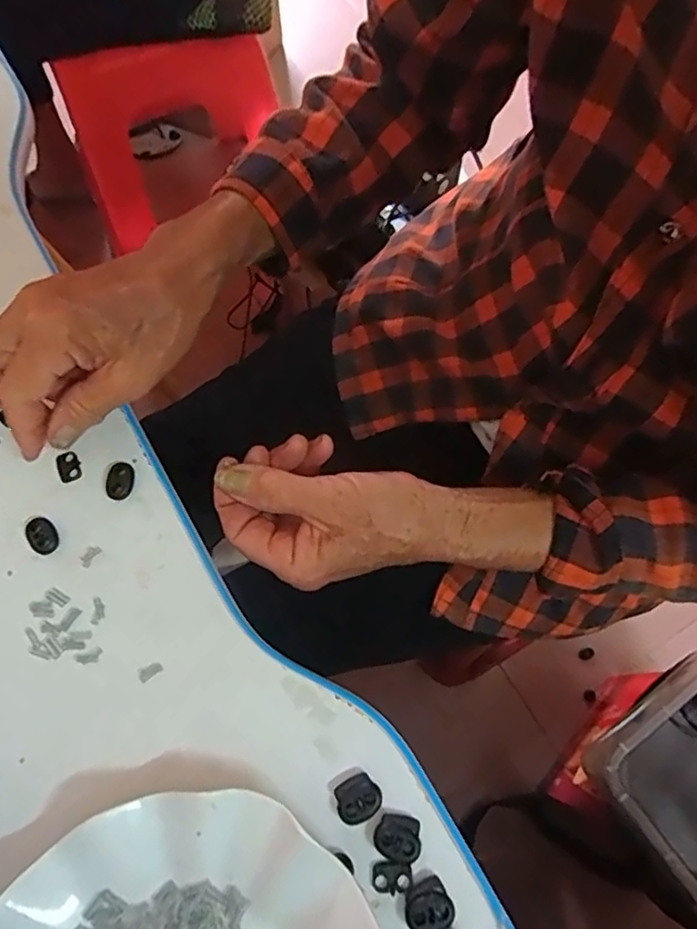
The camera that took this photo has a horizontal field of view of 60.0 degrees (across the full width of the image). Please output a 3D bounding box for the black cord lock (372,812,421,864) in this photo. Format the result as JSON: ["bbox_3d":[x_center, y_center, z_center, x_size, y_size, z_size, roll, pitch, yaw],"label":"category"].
[{"bbox_3d":[0.022,0.172,0.279,0.021,0.004,0.018,10,70,4],"label":"black cord lock"}]

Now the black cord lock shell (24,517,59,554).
[{"bbox_3d":[-0.169,0.039,0.333,0.016,0.004,0.022,-41,74,-14],"label":"black cord lock shell"}]

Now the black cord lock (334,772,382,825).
[{"bbox_3d":[0.004,0.158,0.284,0.021,0.004,0.019,-31,72,-10],"label":"black cord lock"}]

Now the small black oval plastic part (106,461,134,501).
[{"bbox_3d":[-0.131,0.009,0.344,0.016,0.004,0.022,9,70,4],"label":"small black oval plastic part"}]

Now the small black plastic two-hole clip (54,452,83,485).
[{"bbox_3d":[-0.161,0.001,0.347,0.013,0.004,0.017,-27,72,-9],"label":"small black plastic two-hole clip"}]

